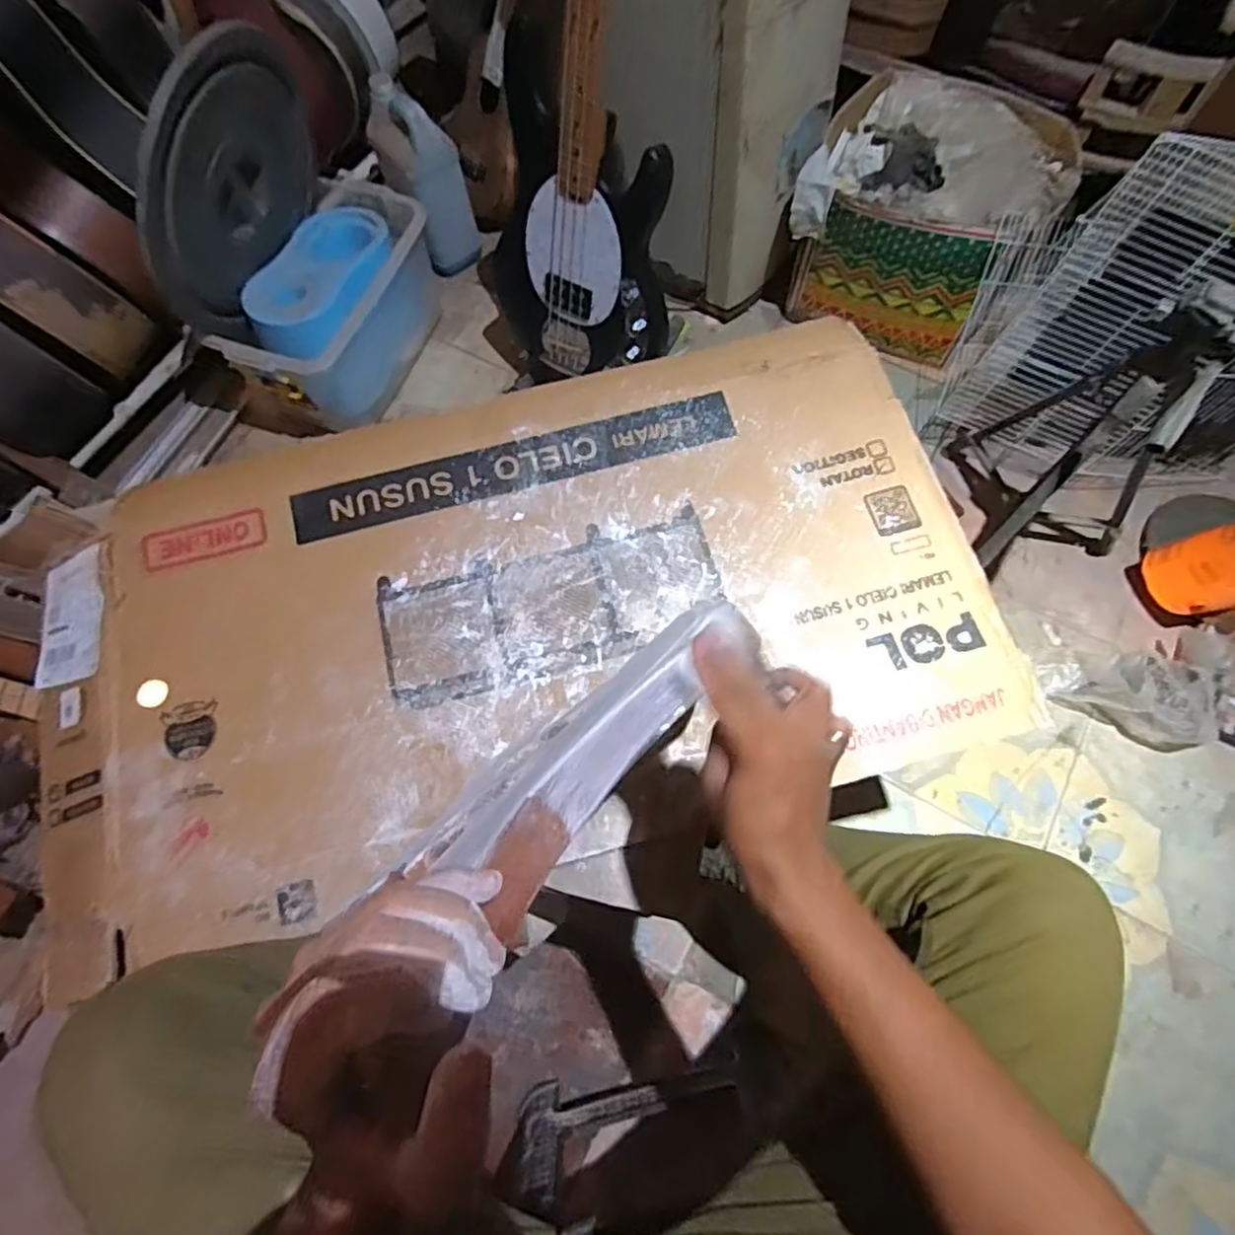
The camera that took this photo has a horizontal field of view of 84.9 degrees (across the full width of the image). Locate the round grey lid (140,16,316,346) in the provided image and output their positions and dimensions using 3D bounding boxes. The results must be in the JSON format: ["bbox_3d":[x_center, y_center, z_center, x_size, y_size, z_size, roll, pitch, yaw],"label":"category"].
[{"bbox_3d":[-0.599,-0.673,1.059,0.035,0.361,0.406,25,81,-3],"label":"round grey lid"}]

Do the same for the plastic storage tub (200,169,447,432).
[{"bbox_3d":[-0.511,-0.586,1.286,0.220,0.229,0.442,15,70,6],"label":"plastic storage tub"}]

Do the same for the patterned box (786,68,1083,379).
[{"bbox_3d":[0.560,-0.741,1.257,0.402,0.280,0.360,26,71,10],"label":"patterned box"}]

